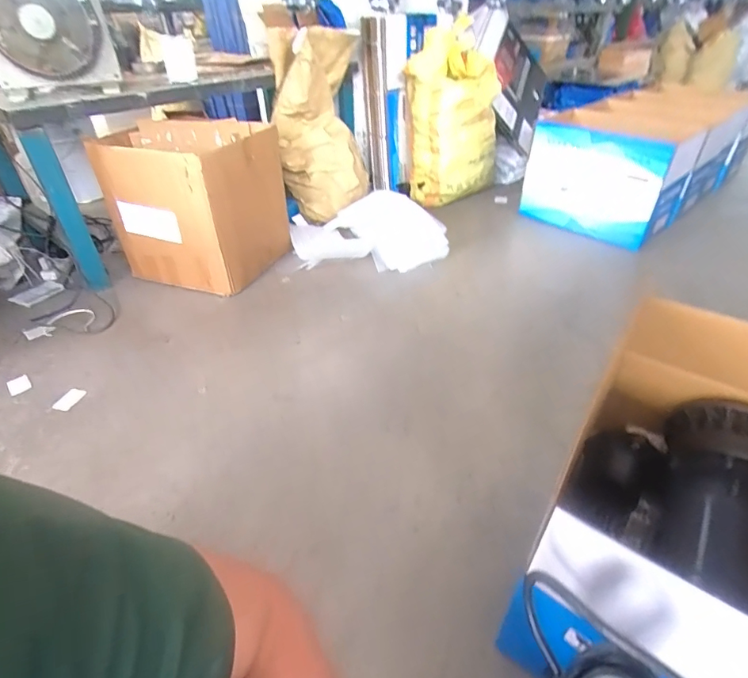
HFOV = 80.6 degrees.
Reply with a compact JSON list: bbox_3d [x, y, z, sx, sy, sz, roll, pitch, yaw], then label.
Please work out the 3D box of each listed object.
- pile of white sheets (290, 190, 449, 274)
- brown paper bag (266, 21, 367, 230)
[{"bbox_3d":[-0.039,-0.402,1.655,0.629,0.162,0.392,6,39,10],"label":"pile of white sheets"},{"bbox_3d":[-0.211,-0.833,1.762,0.347,0.646,0.476,-4,38,-3],"label":"brown paper bag"}]

